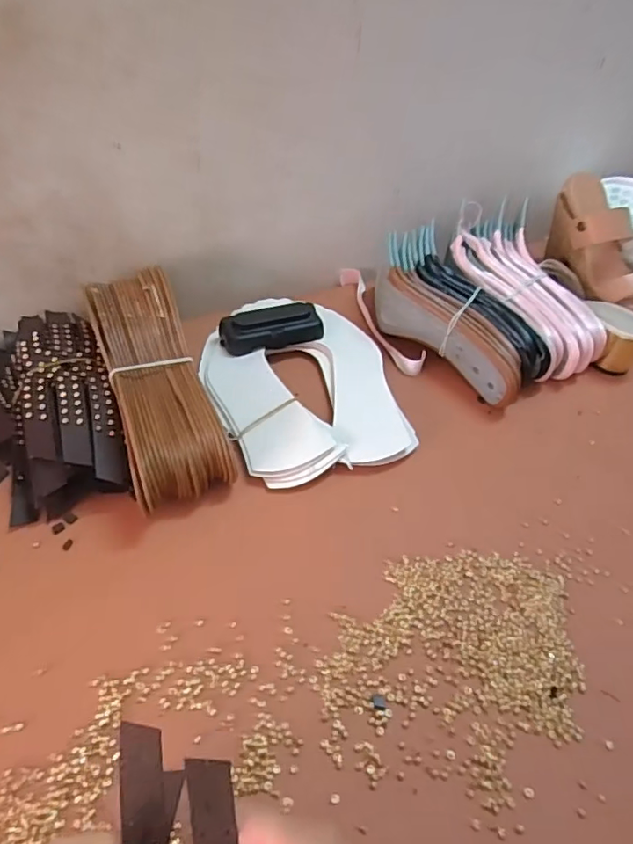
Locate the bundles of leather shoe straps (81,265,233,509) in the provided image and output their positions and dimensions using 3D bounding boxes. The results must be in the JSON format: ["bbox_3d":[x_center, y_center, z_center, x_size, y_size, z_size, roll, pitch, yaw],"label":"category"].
[{"bbox_3d":[-0.143,-0.032,0.503,0.083,0.084,0.240,-14,50,-19],"label":"bundles of leather shoe straps"}]

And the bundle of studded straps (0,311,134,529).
[{"bbox_3d":[-0.238,-0.022,0.499,0.100,0.065,0.221,-16,51,-20],"label":"bundle of studded straps"}]

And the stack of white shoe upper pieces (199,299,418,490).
[{"bbox_3d":[-0.016,-0.041,0.562,0.177,0.033,0.227,-10,49,-16],"label":"stack of white shoe upper pieces"}]

